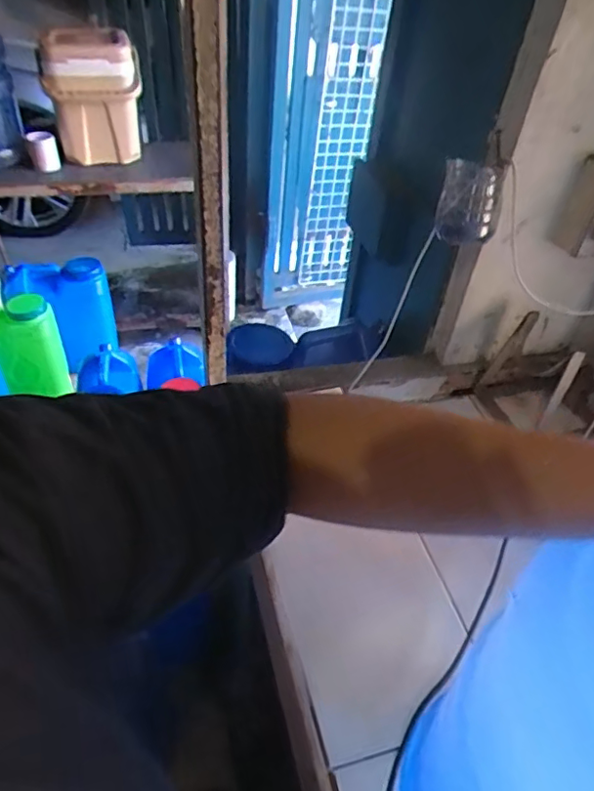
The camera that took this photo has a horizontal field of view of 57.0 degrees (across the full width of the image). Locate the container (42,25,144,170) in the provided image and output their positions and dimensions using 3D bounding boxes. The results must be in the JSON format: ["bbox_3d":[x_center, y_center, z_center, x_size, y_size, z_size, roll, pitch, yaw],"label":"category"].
[{"bbox_3d":[-0.597,-0.875,1.622,0.259,0.354,0.276,-10,46,-16],"label":"container"}]

